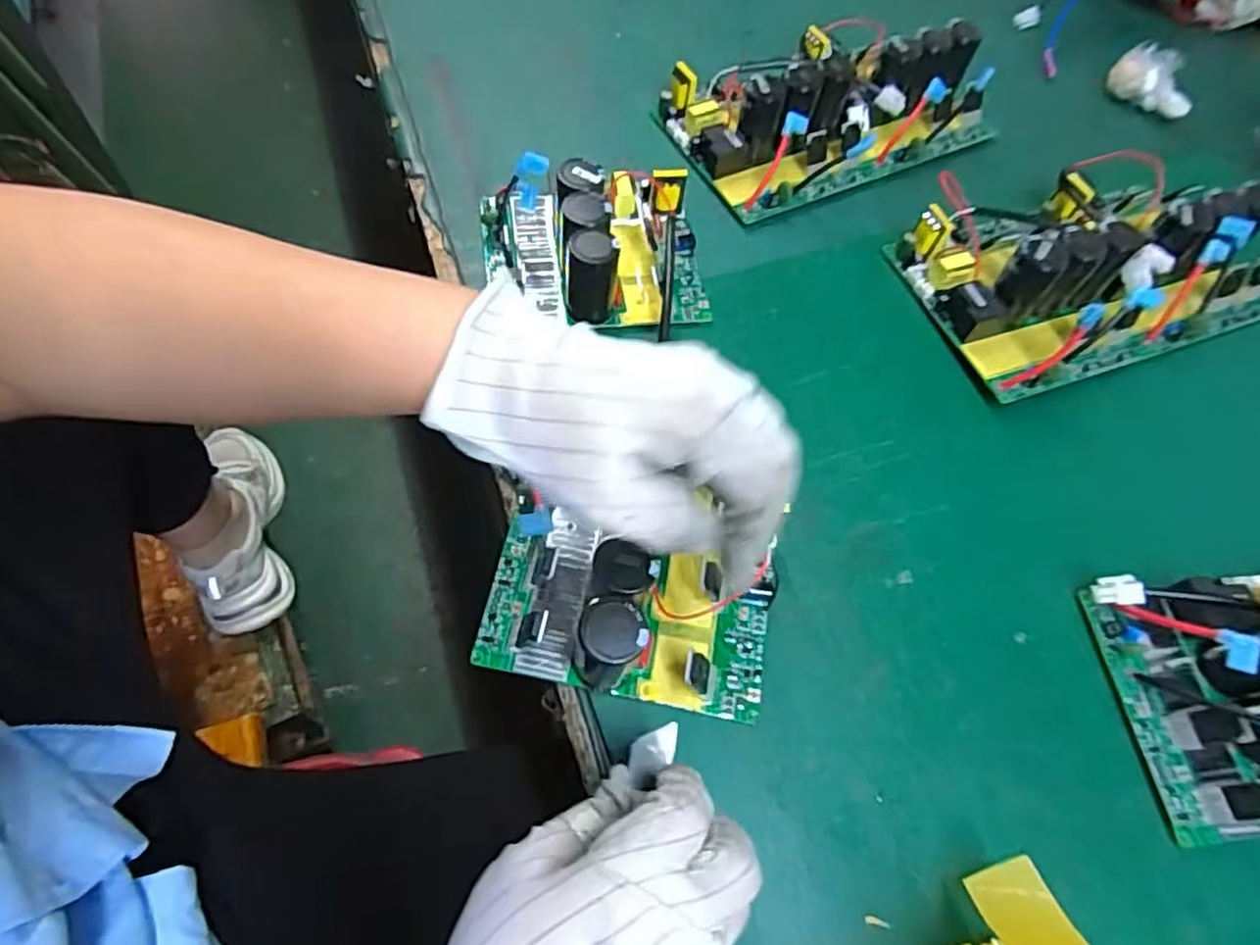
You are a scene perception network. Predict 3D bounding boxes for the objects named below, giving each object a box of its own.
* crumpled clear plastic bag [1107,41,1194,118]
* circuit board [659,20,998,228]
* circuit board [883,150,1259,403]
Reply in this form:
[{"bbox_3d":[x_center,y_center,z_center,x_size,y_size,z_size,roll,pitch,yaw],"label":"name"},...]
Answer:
[{"bbox_3d":[0.439,-0.330,0.589,0.067,0.033,0.038,30,64,11],"label":"crumpled clear plastic bag"},{"bbox_3d":[0.154,-0.284,0.525,0.244,0.053,0.140,-24,66,-16],"label":"circuit board"},{"bbox_3d":[0.307,-0.147,0.463,0.241,0.058,0.146,-18,65,-13],"label":"circuit board"}]

